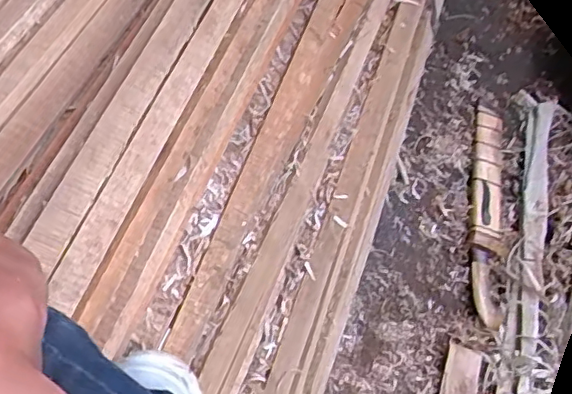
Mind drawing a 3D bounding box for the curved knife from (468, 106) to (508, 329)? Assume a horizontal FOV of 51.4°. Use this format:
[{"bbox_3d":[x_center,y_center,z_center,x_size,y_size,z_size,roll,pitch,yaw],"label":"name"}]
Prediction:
[{"bbox_3d":[0.370,0.020,1.097,0.062,0.029,0.440,9,64,1],"label":"curved knife"}]

